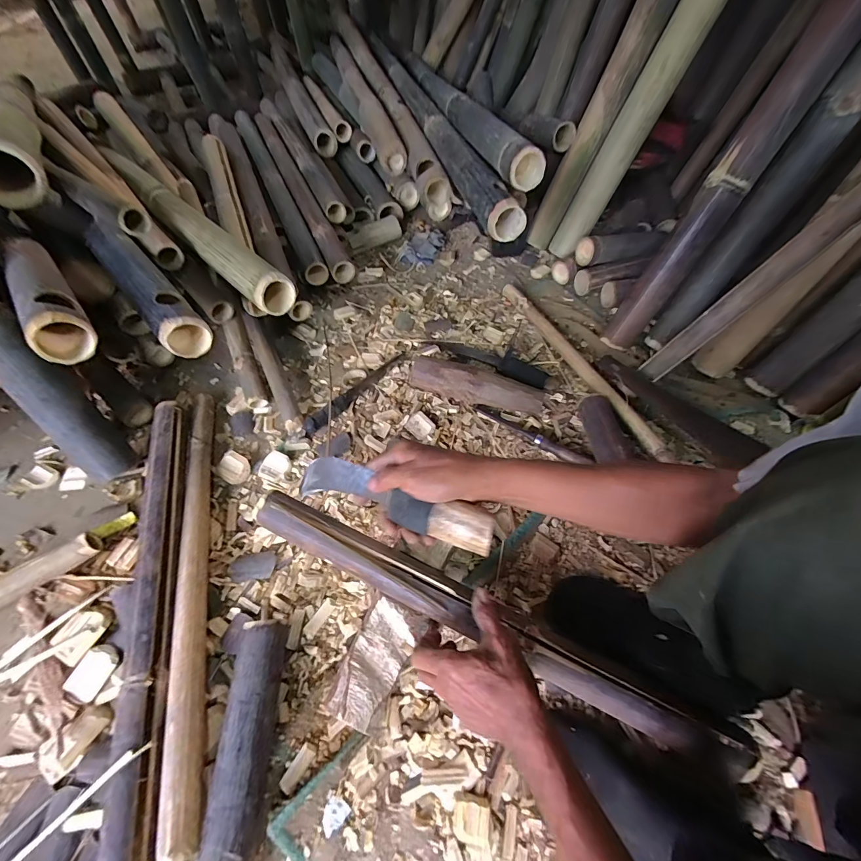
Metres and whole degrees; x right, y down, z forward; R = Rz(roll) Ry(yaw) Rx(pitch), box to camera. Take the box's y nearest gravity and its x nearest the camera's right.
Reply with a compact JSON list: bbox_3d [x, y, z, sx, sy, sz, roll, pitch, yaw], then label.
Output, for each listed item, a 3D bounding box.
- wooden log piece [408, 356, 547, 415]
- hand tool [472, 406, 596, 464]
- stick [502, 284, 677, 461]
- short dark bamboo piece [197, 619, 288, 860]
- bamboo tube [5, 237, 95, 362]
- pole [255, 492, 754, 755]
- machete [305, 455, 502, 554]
[{"bbox_3d":[0.086,-0.084,0.699,0.251,0.065,0.053,10,60,9],"label":"wooden log piece"},{"bbox_3d":[0.181,0.003,0.687,0.211,0.022,0.023,31,65,19],"label":"hand tool"},{"bbox_3d":[0.302,-0.144,0.767,0.035,0.036,0.515,-23,60,-11],"label":"stick"},{"bbox_3d":[-0.214,0.371,0.439,0.056,0.053,0.252,-1,58,2],"label":"short dark bamboo piece"},{"bbox_3d":[-0.575,-0.209,0.542,0.061,0.058,0.316,-38,64,-21],"label":"bamboo tube"},{"bbox_3d":[0.056,0.230,0.465,0.607,0.034,0.054,24,62,8],"label":"pole"},{"bbox_3d":[-0.045,0.075,0.402,0.231,0.035,0.042,14,59,24],"label":"machete"}]

